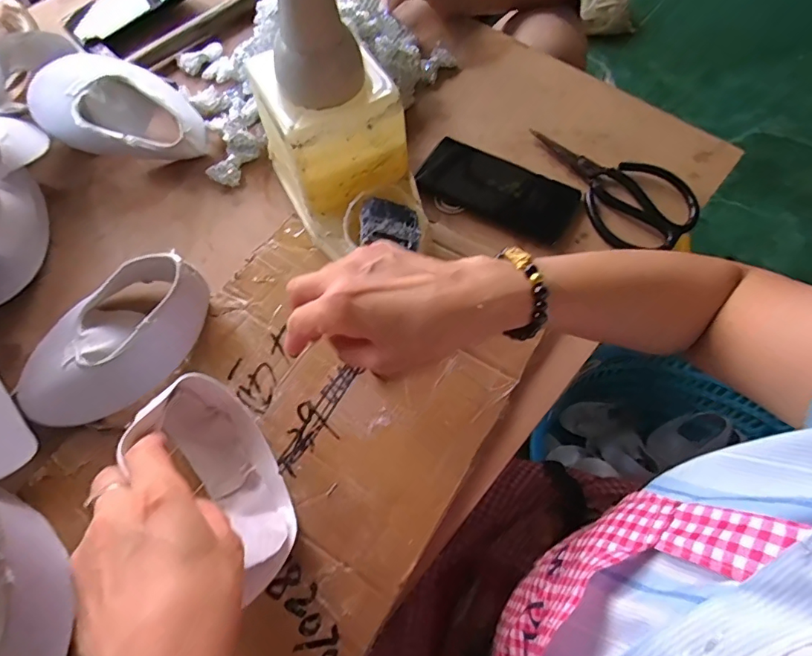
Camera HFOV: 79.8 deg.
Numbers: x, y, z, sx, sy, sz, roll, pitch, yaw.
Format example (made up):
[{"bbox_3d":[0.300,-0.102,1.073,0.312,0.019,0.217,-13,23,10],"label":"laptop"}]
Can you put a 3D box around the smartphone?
[{"bbox_3d":[0.090,-0.142,0.480,0.153,0.009,0.073,30,69,14],"label":"smartphone"}]

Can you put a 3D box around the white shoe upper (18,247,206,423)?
[{"bbox_3d":[-0.242,0.006,0.392,0.109,0.063,0.149,25,68,12],"label":"white shoe upper"}]

